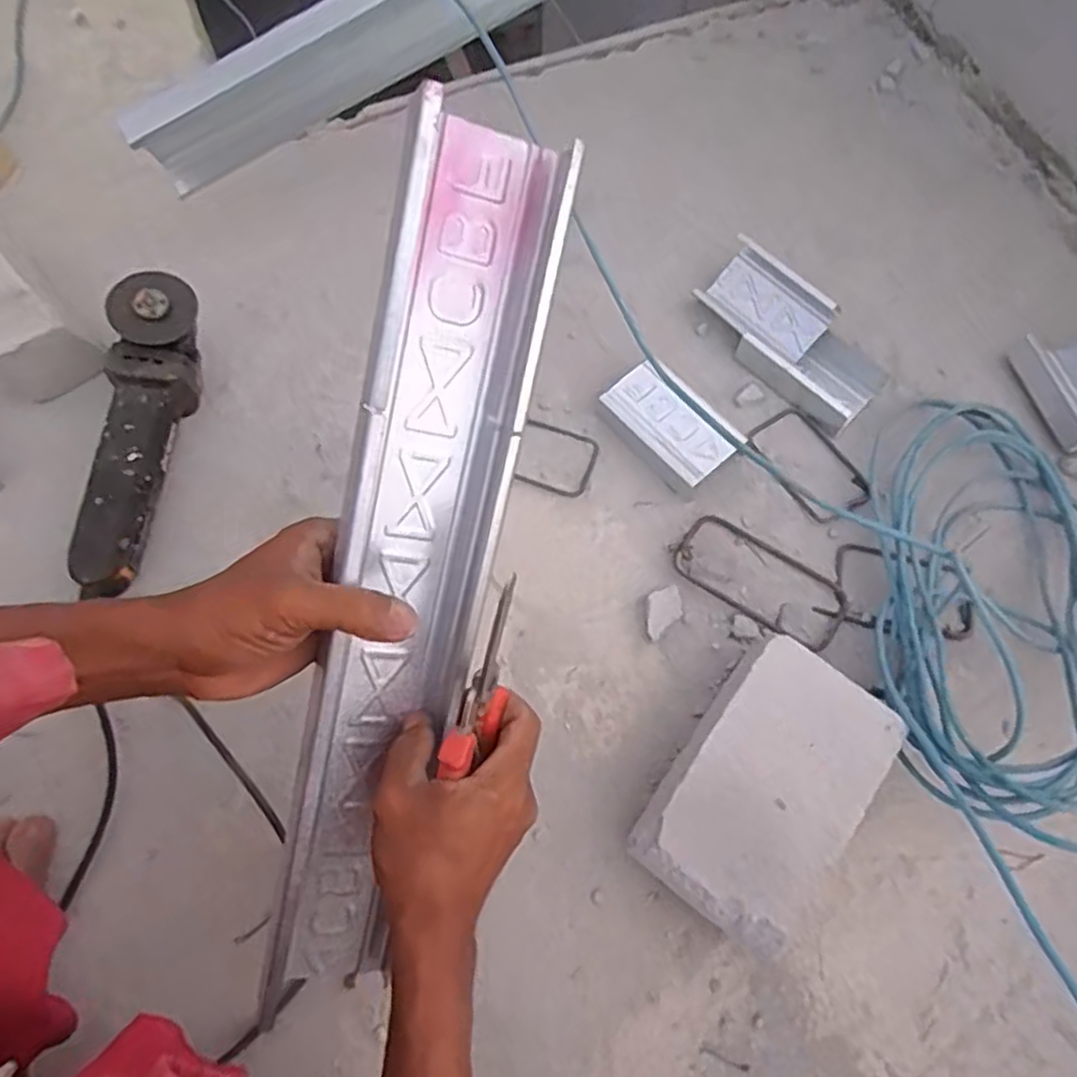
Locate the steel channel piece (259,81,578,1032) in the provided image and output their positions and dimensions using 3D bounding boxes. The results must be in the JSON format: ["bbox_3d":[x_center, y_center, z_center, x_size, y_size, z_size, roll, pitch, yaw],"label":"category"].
[{"bbox_3d":[-0.072,0.043,0.381,0.070,0.075,0.471,16,103,4],"label":"steel channel piece"}]

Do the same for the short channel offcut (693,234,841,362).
[{"bbox_3d":[0.235,-0.243,0.746,0.125,0.029,0.074,43,117,16],"label":"short channel offcut"}]

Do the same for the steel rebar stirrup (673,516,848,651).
[{"bbox_3d":[0.200,0.036,0.655,0.156,0.013,0.074,29,69,10],"label":"steel rebar stirrup"}]

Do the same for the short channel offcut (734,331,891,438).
[{"bbox_3d":[0.279,-0.175,0.739,0.127,0.025,0.101,43,72,14],"label":"short channel offcut"}]

